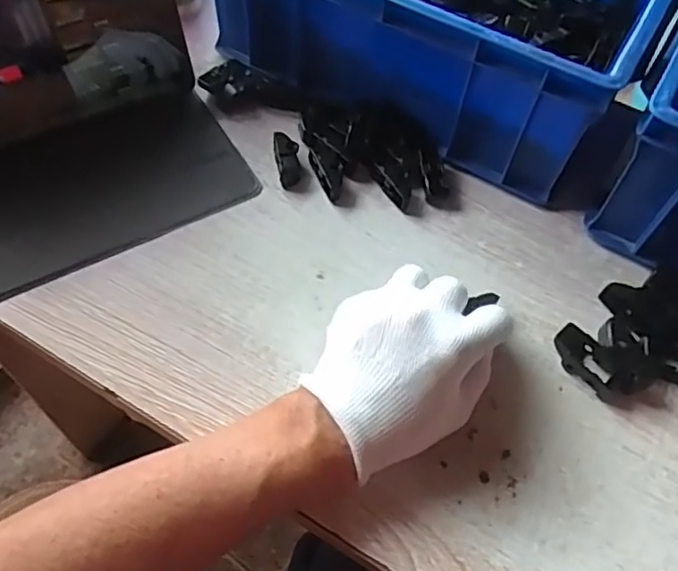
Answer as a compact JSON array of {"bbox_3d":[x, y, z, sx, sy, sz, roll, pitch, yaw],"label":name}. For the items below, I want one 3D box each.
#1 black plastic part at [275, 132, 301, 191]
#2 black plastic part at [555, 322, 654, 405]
[{"bbox_3d":[-0.040,-0.101,0.492,0.018,0.008,0.049,-9,73,-10],"label":"black plastic part"},{"bbox_3d":[0.175,0.052,0.413,0.062,0.017,0.033,41,64,19],"label":"black plastic part"}]

